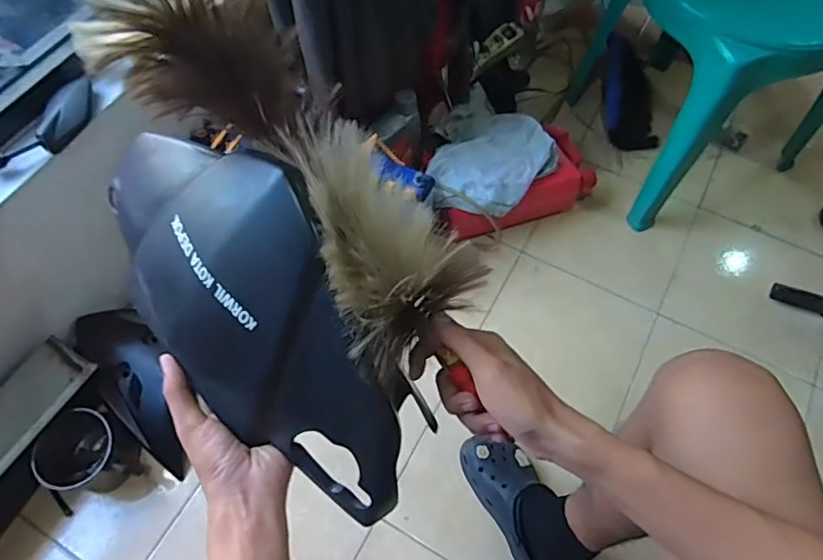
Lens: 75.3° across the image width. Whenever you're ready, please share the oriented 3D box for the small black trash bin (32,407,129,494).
[{"bbox_3d":[-0.551,0.300,0.912,0.128,0.110,0.143,-25,66,-12],"label":"small black trash bin"}]

